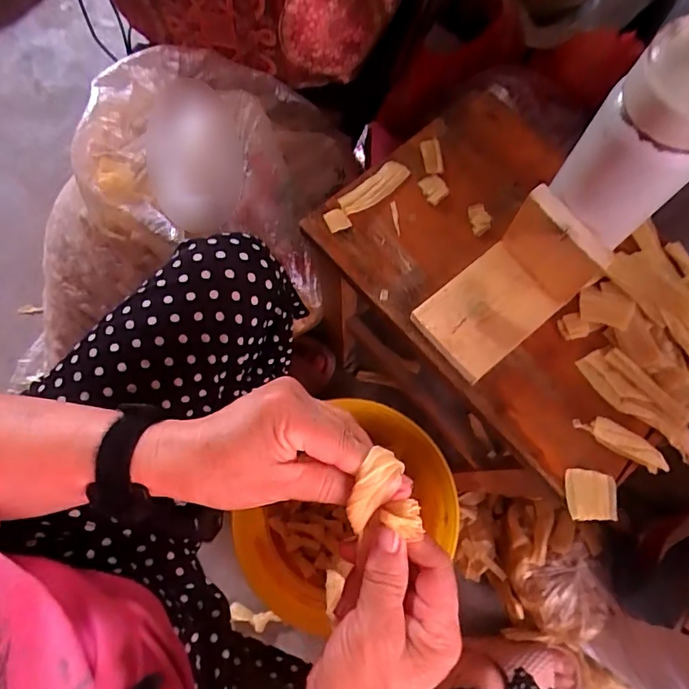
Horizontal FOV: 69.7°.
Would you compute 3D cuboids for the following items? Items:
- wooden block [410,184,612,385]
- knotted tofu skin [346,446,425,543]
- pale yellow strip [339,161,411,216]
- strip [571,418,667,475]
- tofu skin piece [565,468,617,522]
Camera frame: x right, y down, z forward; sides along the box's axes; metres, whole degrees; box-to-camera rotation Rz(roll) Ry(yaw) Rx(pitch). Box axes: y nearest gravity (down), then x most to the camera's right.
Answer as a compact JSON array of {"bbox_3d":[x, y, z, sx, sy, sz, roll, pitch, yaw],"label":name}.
[{"bbox_3d":[0.125,-0.043,0.389,0.126,0.078,0.077,-38,75,-11],"label":"wooden block"},{"bbox_3d":[0.023,0.080,0.269,0.038,0.019,0.044,5,72,2],"label":"knotted tofu skin"},{"bbox_3d":[0.027,-0.145,0.457,0.074,0.006,0.022,-37,75,-11],"label":"pale yellow strip"},{"bbox_3d":[0.216,0.074,0.385,0.068,0.012,0.020,33,75,11],"label":"strip"},{"bbox_3d":[0.188,0.115,0.378,0.038,0.008,0.036,3,72,1],"label":"tofu skin piece"}]

